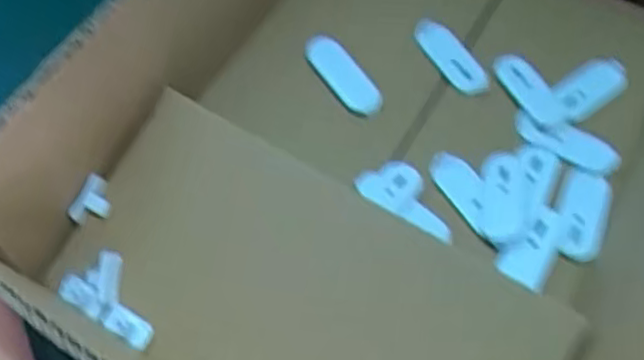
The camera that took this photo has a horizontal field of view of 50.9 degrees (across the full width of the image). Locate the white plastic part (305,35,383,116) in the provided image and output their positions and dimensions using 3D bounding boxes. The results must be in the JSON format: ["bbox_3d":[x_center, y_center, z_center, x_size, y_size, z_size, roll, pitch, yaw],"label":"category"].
[{"bbox_3d":[0.011,-0.054,0.347,0.017,0.014,0.052,-35,66,-23],"label":"white plastic part"}]

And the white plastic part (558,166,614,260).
[{"bbox_3d":[0.121,0.014,0.313,0.021,0.004,0.048,19,58,7],"label":"white plastic part"}]

